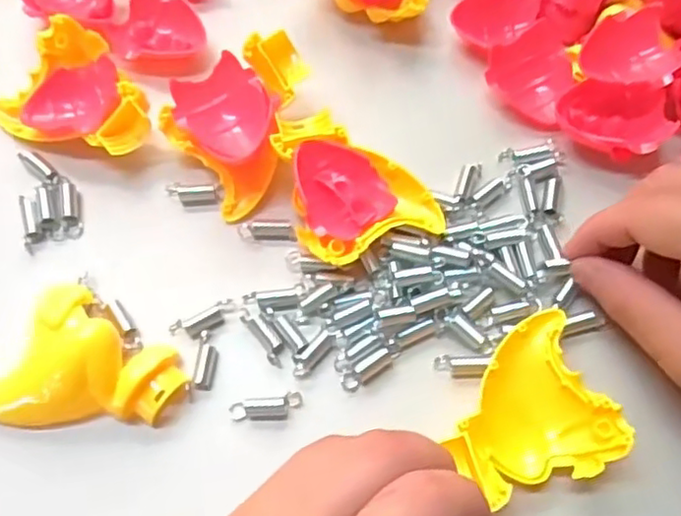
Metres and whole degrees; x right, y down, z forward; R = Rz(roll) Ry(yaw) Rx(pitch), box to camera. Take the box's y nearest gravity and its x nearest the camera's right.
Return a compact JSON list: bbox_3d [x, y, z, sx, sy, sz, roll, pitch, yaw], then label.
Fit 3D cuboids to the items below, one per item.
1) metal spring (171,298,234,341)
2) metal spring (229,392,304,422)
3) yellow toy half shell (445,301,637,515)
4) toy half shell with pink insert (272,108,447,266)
[{"bbox_3d":[-0.056,0.026,0.268,0.027,0.005,0.010,-26,71,-11],"label":"metal spring"},{"bbox_3d":[-0.029,0.058,0.255,0.028,0.008,0.009,-8,69,-5],"label":"metal spring"},{"bbox_3d":[0.068,0.057,0.245,0.059,0.022,0.057,-20,70,-9],"label":"yellow toy half shell"},{"bbox_3d":[0.004,-0.033,0.277,0.058,0.024,0.066,-24,71,-11],"label":"toy half shell with pink insert"}]

